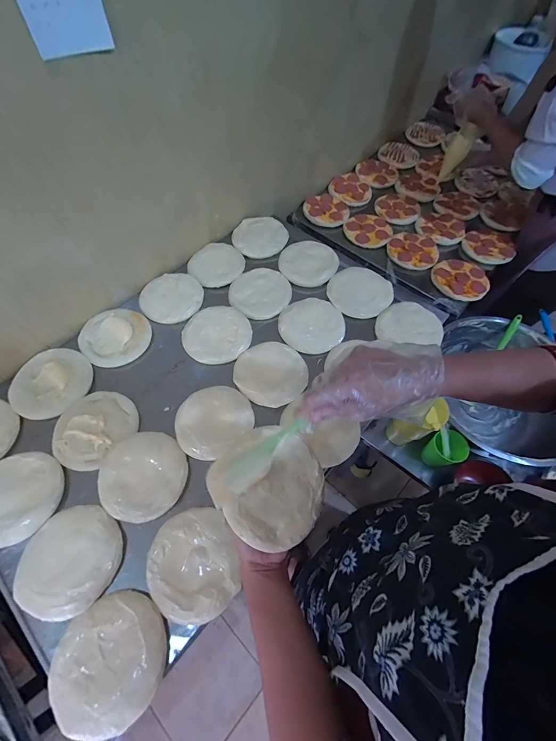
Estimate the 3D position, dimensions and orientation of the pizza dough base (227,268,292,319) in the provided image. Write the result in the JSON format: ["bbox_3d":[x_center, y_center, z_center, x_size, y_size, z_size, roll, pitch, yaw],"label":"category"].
[{"bbox_3d":[-0.043,-0.191,0.743,0.143,0.012,0.141,16,62,8],"label":"pizza dough base"}]

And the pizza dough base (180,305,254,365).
[{"bbox_3d":[-0.135,-0.083,0.685,0.145,0.017,0.143,0,61,-1],"label":"pizza dough base"}]

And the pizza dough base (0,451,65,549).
[{"bbox_3d":[-0.443,0.208,0.512,0.146,0.011,0.142,-23,64,-13],"label":"pizza dough base"}]

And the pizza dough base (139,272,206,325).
[{"bbox_3d":[-0.255,-0.177,0.737,0.143,0.018,0.135,0,61,-1],"label":"pizza dough base"}]

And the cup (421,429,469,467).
[{"bbox_3d":[0.400,0.190,0.739,0.076,0.090,0.069,-16,62,-9],"label":"cup"}]

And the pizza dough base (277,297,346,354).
[{"bbox_3d":[0.077,-0.107,0.691,0.139,0.018,0.137,0,61,-1],"label":"pizza dough base"}]

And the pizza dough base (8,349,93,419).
[{"bbox_3d":[-0.464,0.024,0.629,0.151,0.017,0.143,-6,61,-4],"label":"pizza dough base"}]

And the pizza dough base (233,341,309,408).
[{"bbox_3d":[-0.013,0.002,0.633,0.145,0.014,0.138,0,61,-1],"label":"pizza dough base"}]

